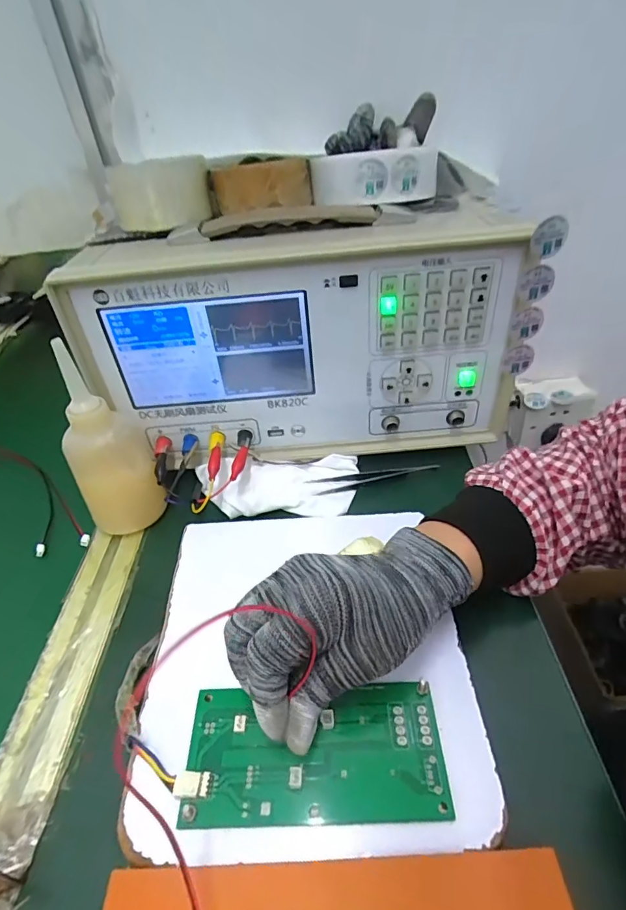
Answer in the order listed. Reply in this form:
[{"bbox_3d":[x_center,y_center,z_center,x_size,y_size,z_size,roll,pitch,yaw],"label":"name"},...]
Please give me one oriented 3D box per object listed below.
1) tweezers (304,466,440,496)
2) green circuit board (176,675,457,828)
[{"bbox_3d":[0.056,0.018,0.413,0.115,0.006,0.017,-16,40,-5],"label":"tweezers"},{"bbox_3d":[0.001,0.157,0.246,0.135,0.007,0.064,-3,38,0],"label":"green circuit board"}]

